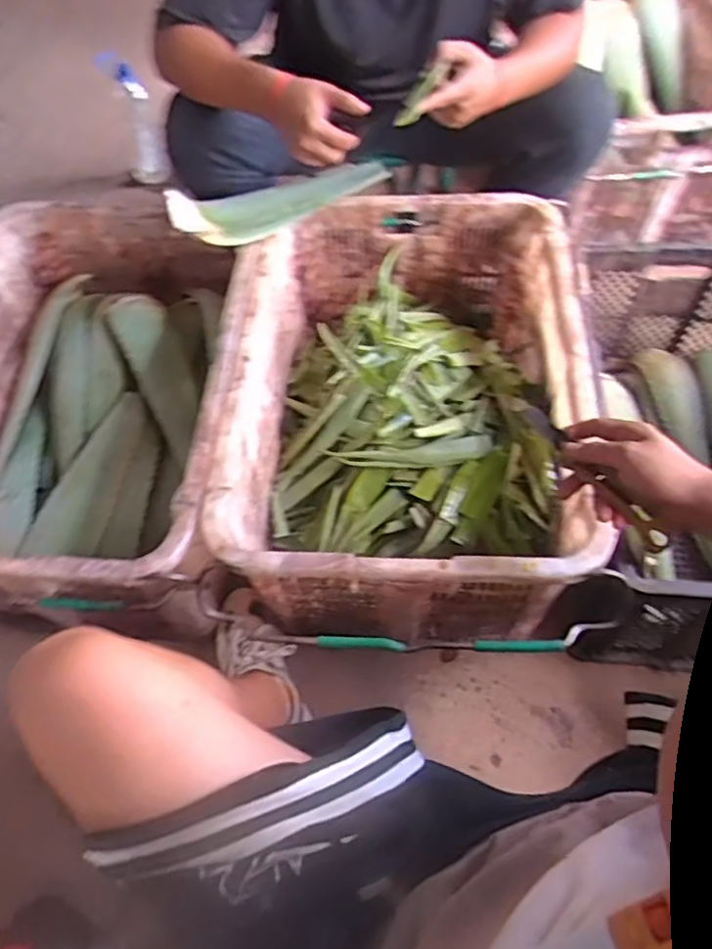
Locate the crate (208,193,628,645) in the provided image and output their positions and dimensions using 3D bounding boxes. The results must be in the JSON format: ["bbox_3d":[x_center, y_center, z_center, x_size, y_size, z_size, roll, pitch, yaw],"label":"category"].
[{"bbox_3d":[0.088,-0.122,1.053,0.499,0.292,0.751,-1,57,3],"label":"crate"}]

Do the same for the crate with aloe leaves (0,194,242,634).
[{"bbox_3d":[-0.419,-0.109,1.053,0.473,0.285,0.700,-1,57,3],"label":"crate with aloe leaves"}]

